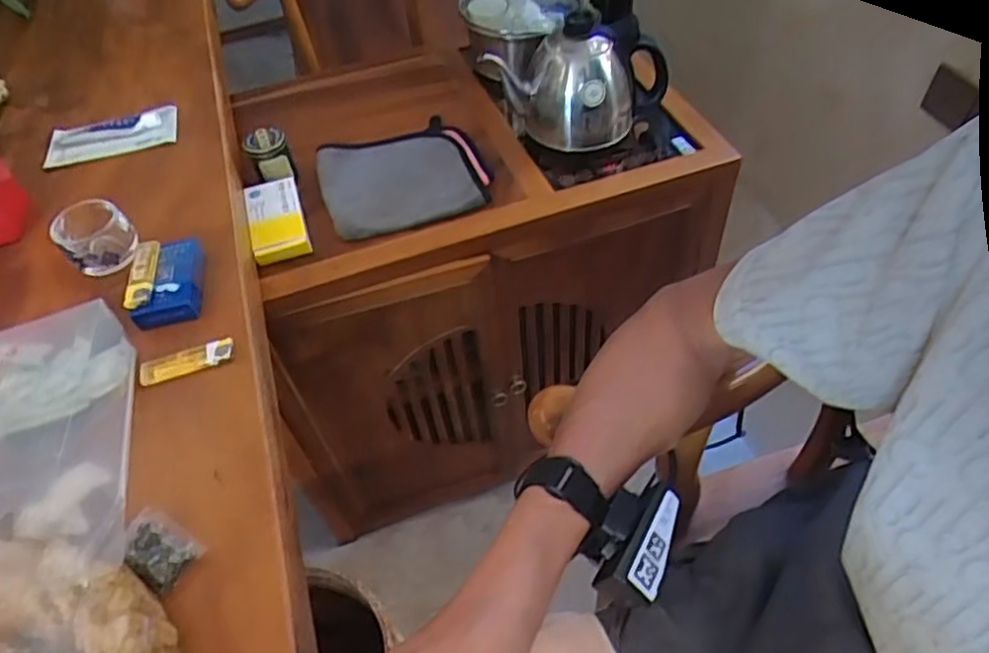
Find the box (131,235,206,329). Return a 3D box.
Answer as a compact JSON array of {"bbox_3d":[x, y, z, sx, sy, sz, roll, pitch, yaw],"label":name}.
[{"bbox_3d":[-0.308,-0.045,0.658,0.058,0.025,0.094,-13,51,-7],"label":"box"}]

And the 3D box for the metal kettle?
[{"bbox_3d":[0.109,-0.323,0.901,0.232,0.129,0.135,-3,51,2],"label":"metal kettle"}]

